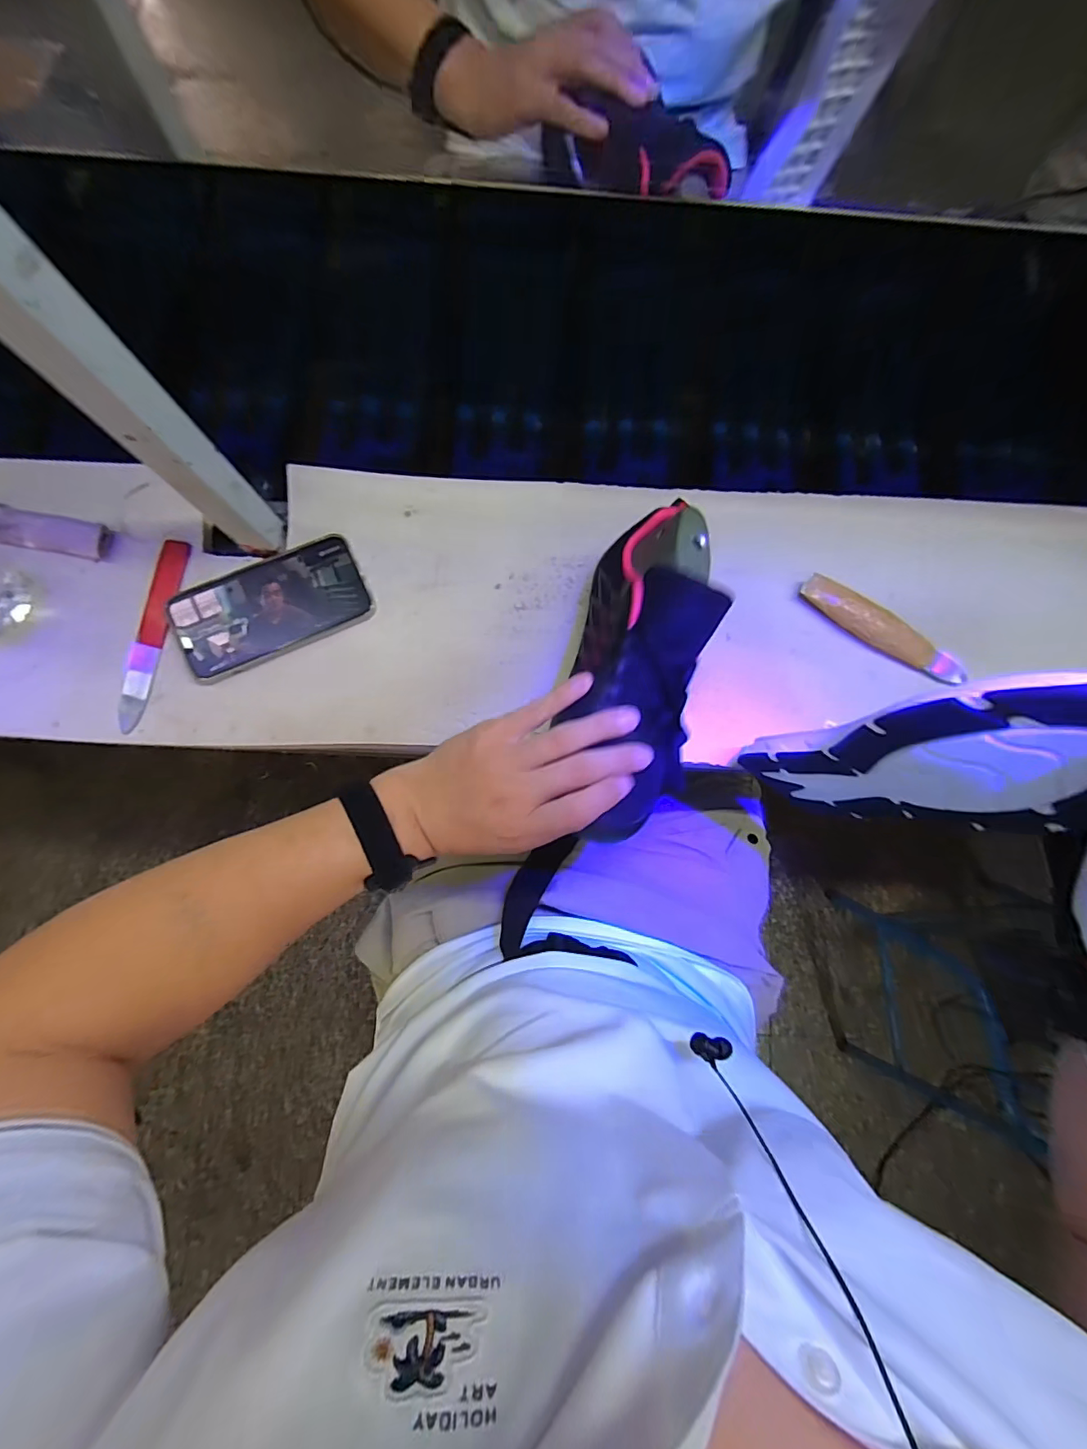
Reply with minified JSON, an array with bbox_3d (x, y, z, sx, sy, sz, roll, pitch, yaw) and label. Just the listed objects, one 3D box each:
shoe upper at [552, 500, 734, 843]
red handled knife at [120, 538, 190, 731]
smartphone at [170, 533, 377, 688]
[{"bbox_3d":[0.068,-0.041,0.365,0.089,0.077,0.244,6,88,-2],"label":"shoe upper"},{"bbox_3d":[-0.335,-0.078,0.436,0.026,0.007,0.167,11,83,-1],"label":"red handled knife"},{"bbox_3d":[-0.234,-0.102,0.442,0.160,0.012,0.083,-25,85,-5],"label":"smartphone"}]

